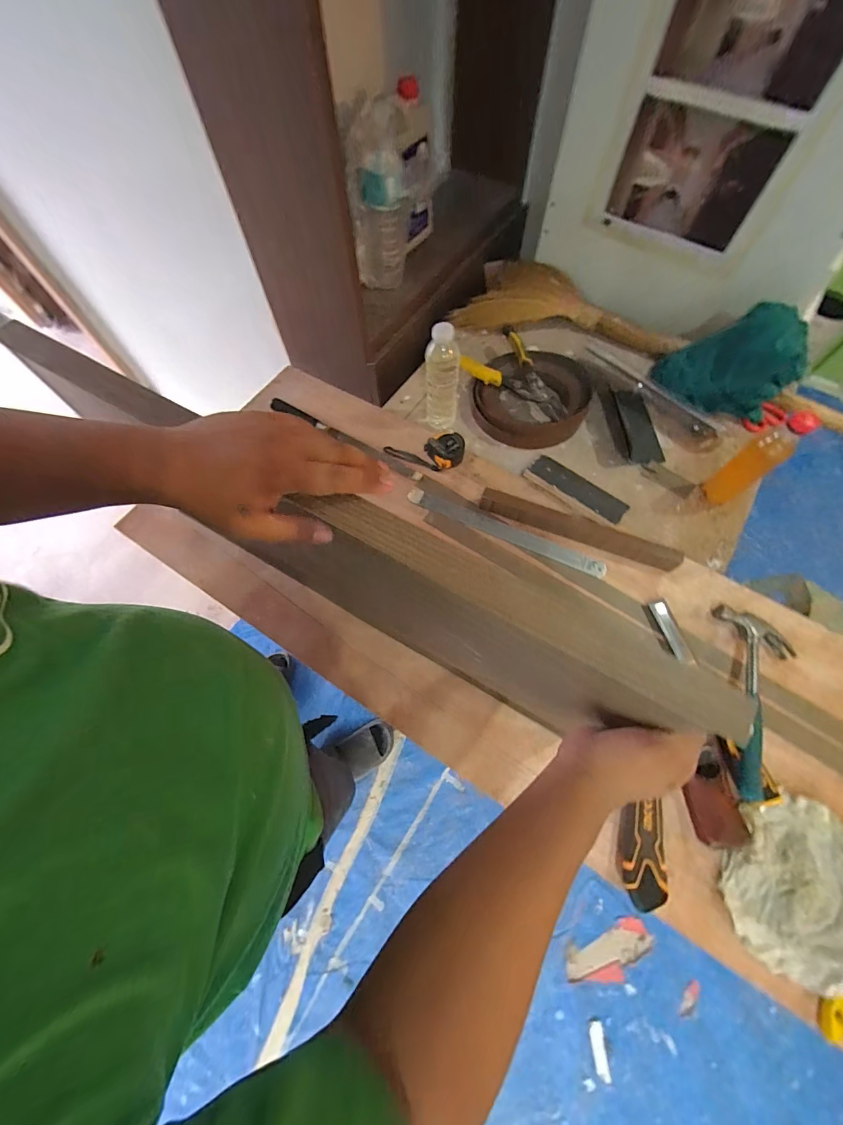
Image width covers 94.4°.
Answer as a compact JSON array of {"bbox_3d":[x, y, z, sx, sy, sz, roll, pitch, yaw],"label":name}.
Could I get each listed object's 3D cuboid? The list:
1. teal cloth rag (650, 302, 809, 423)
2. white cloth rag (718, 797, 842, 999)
[{"bbox_3d":[0.559,-0.361,0.700,0.190,0.139,0.156,-4,67,-1],"label":"teal cloth rag"},{"bbox_3d":[0.435,0.367,0.436,0.156,0.034,0.174,38,73,13],"label":"white cloth rag"}]

